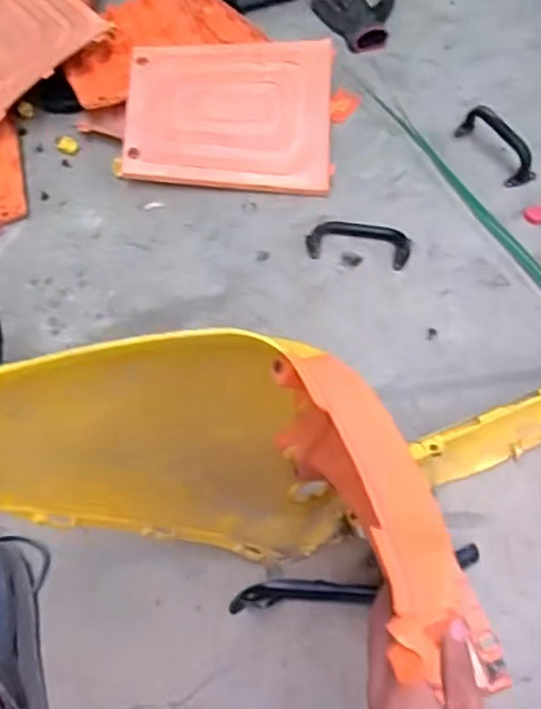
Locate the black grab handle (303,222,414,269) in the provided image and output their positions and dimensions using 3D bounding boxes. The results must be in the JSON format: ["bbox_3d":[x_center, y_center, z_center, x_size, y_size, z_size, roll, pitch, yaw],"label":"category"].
[{"bbox_3d":[0.132,-0.170,0.959,0.148,0.031,0.071,10,62,9],"label":"black grab handle"}]

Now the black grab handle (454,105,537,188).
[{"bbox_3d":[0.358,-0.336,1.018,0.050,0.067,0.158,-25,62,-10],"label":"black grab handle"}]

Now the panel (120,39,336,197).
[{"bbox_3d":[-0.066,-0.386,1.040,0.323,0.025,0.244,3,84,-1],"label":"panel"}]

